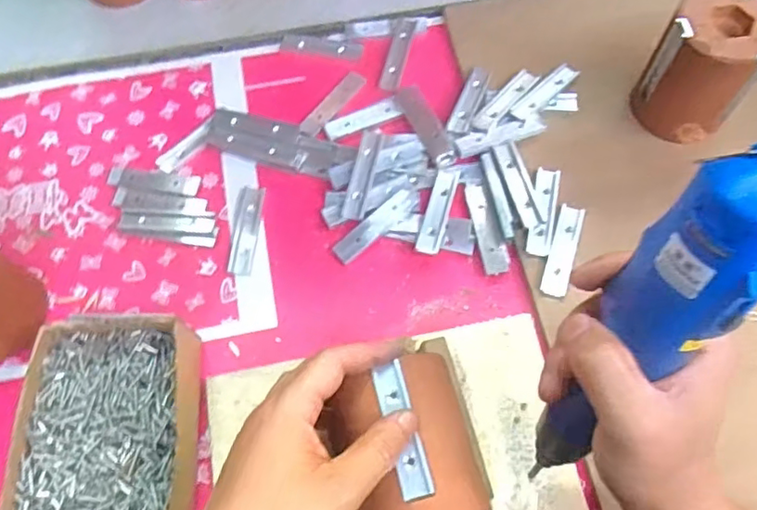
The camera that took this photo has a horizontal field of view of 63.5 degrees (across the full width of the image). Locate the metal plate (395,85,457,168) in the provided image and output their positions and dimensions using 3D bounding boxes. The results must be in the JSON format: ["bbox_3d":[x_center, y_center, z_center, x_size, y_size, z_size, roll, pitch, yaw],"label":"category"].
[{"bbox_3d":[0.043,-0.114,0.536,0.022,0.004,0.085,-29,70,0],"label":"metal plate"}]

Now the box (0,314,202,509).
[{"bbox_3d":[-0.180,0.133,0.415,0.113,0.048,0.174,-4,67,-1],"label":"box"}]

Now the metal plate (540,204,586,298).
[{"bbox_3d":[0.146,-0.003,0.485,0.020,0.004,0.079,18,68,8],"label":"metal plate"}]

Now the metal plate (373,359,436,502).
[{"bbox_3d":[0.014,0.102,0.360,0.019,0.006,0.079,-14,65,-3],"label":"metal plate"}]

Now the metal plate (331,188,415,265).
[{"bbox_3d":[-0.004,-0.025,0.502,0.078,0.004,0.018,-43,82,-5],"label":"metal plate"}]

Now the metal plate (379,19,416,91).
[{"bbox_3d":[0.018,-0.192,0.575,0.019,0.006,0.082,13,68,6],"label":"metal plate"}]

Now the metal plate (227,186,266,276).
[{"bbox_3d":[-0.110,-0.021,0.512,0.022,0.006,0.079,4,67,2],"label":"metal plate"}]

